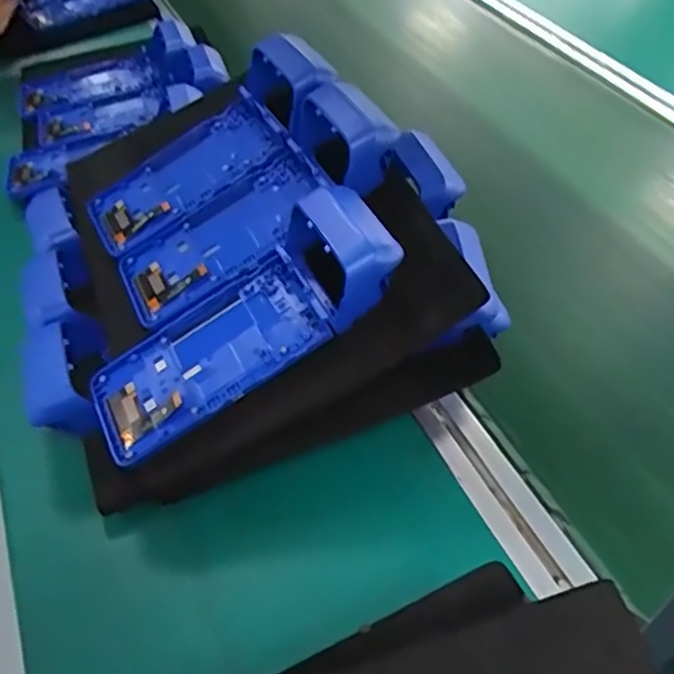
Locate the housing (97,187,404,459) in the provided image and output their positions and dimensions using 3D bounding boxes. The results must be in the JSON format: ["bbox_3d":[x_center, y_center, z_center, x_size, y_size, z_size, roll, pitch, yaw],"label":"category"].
[{"bbox_3d":[-0.063,-0.004,0.448,0.231,0.063,0.090,-36,50,9],"label":"housing"}]

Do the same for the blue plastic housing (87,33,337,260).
[{"bbox_3d":[-0.100,-0.145,0.539,0.228,0.064,0.090,-36,50,10],"label":"blue plastic housing"}]

